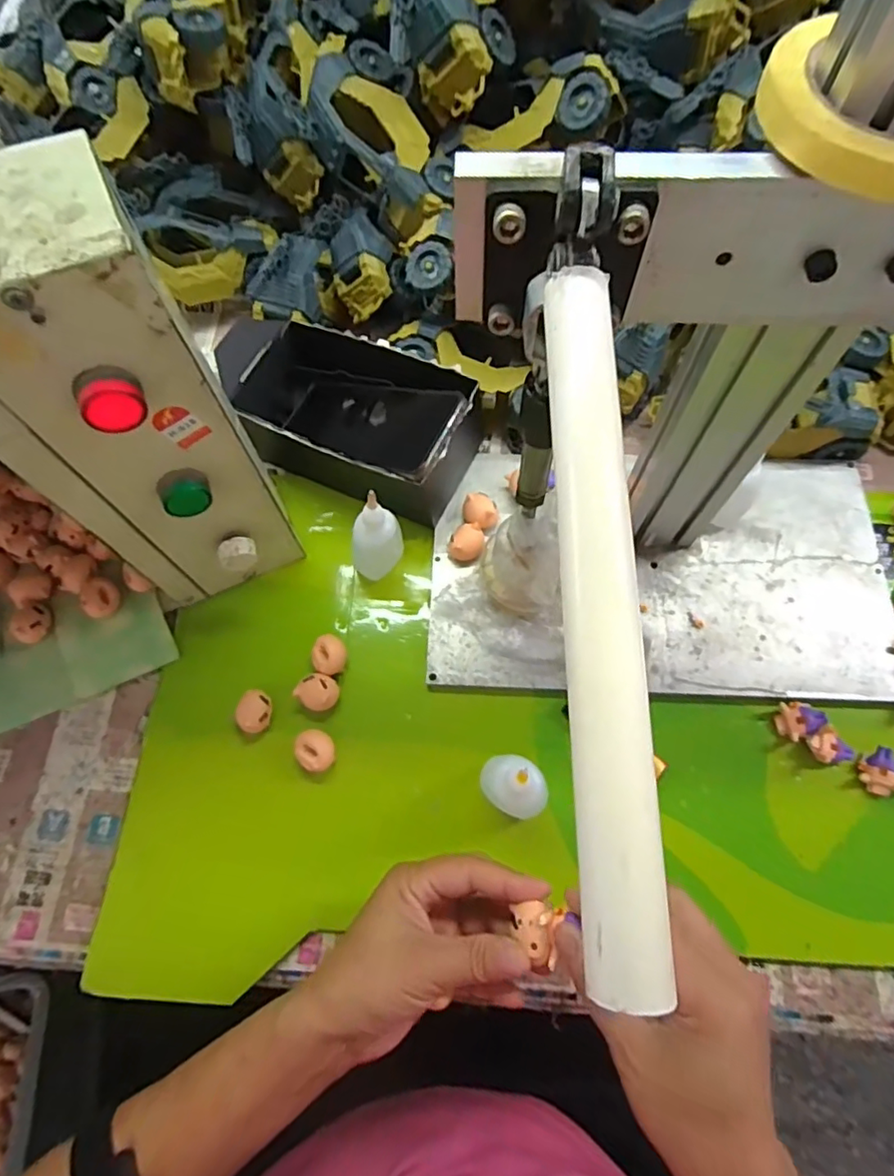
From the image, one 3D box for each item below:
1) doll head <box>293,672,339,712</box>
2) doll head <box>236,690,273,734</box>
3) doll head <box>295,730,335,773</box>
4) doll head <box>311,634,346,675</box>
[{"bbox_3d":[-0.094,0.079,0.436,0.026,0.024,0.027,-1,69,3],"label":"doll head"},{"bbox_3d":[-0.140,0.093,0.433,0.023,0.023,0.030,5,69,5],"label":"doll head"},{"bbox_3d":[-0.093,0.118,0.420,0.026,0.022,0.029,-32,70,-9],"label":"doll head"},{"bbox_3d":[-0.089,0.052,0.446,0.024,0.021,0.030,8,69,6],"label":"doll head"}]

